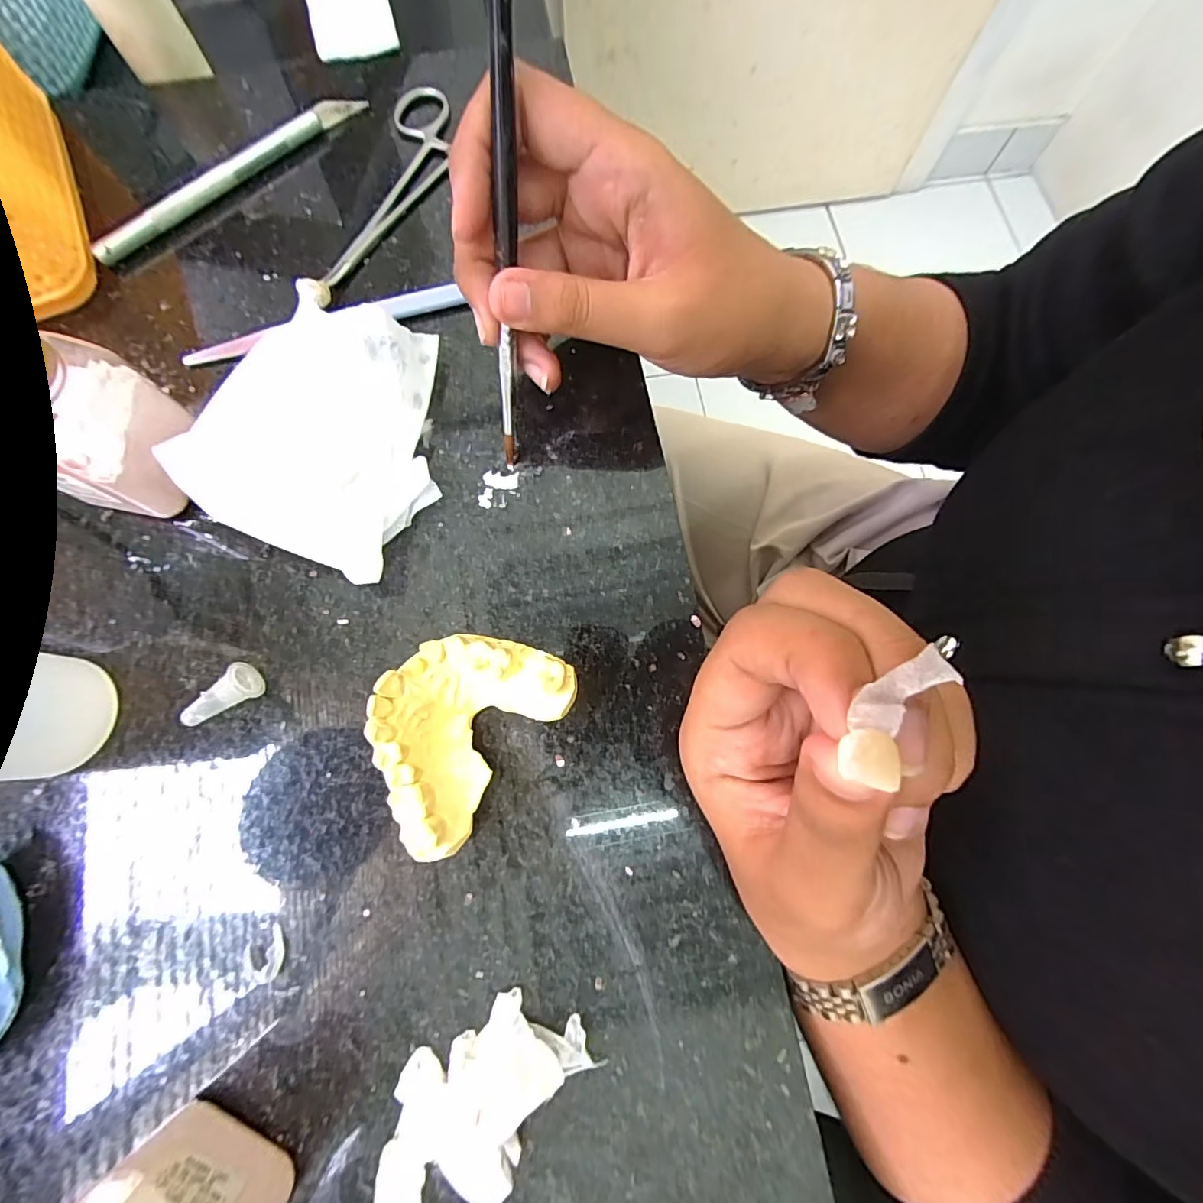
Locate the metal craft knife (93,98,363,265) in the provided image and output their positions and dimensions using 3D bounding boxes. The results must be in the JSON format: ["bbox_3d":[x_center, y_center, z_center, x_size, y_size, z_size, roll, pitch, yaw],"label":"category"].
[{"bbox_3d":[-0.166,-0.194,0.236,0.135,0.009,0.011,-44,81,-11],"label":"metal craft knife"}]

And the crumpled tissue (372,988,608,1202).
[{"bbox_3d":[-0.039,0.148,0.150,0.074,0.013,0.038,-40,80,-11],"label":"crumpled tissue"}]

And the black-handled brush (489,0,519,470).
[{"bbox_3d":[-0.028,-0.128,0.149,0.006,0.188,0.012,7,41,0],"label":"black-handled brush"}]

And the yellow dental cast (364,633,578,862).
[{"bbox_3d":[-0.045,0.039,0.171,0.048,0.027,0.066,38,78,8],"label":"yellow dental cast"}]

